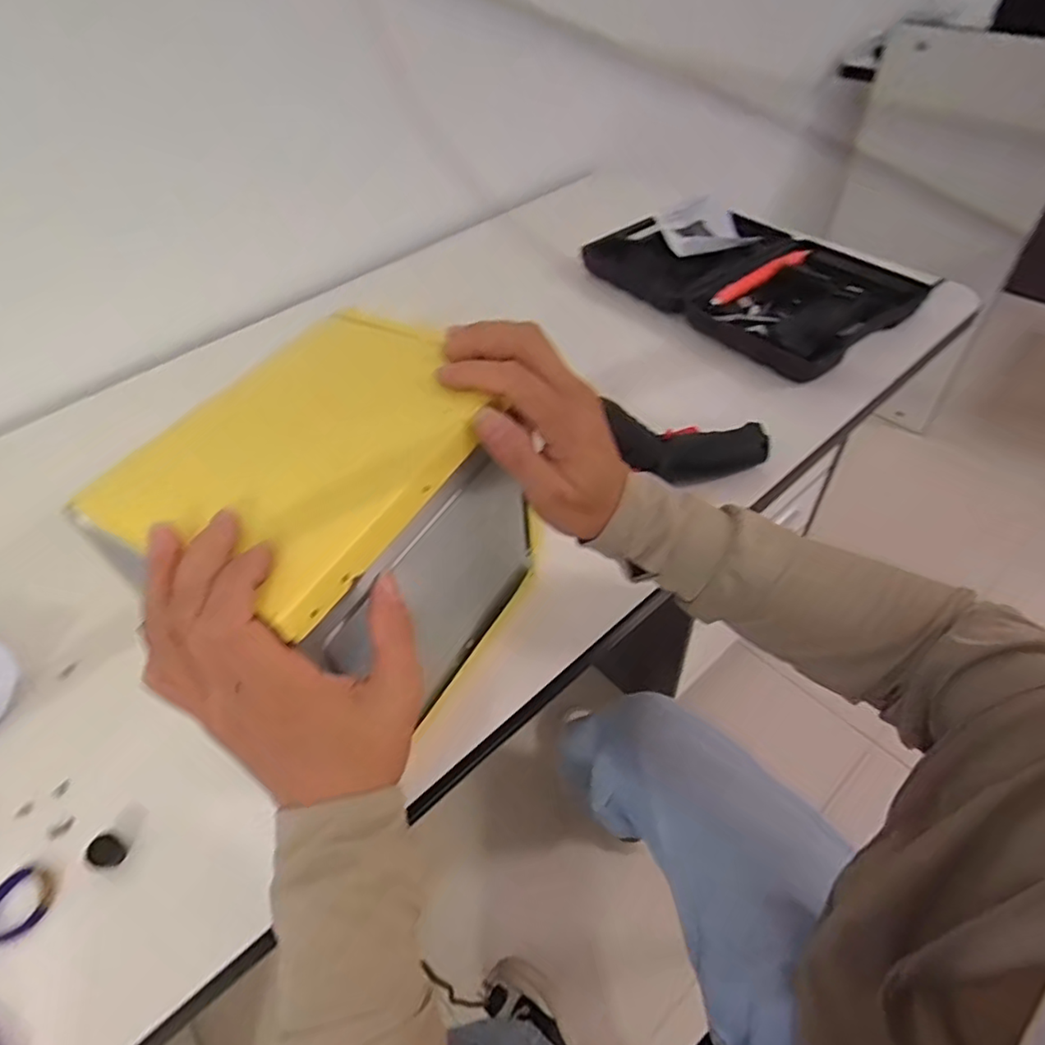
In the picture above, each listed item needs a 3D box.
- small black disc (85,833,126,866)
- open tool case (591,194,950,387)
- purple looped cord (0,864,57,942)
[{"bbox_3d":[-0.245,0.193,0.367,0.017,0.013,0.016,-2,48,3],"label":"small black disc"},{"bbox_3d":[0.254,-0.283,0.723,0.203,0.047,0.347,-31,53,-21],"label":"open tool case"},{"bbox_3d":[-0.287,0.216,0.353,0.034,0.006,0.039,21,53,22],"label":"purple looped cord"}]

